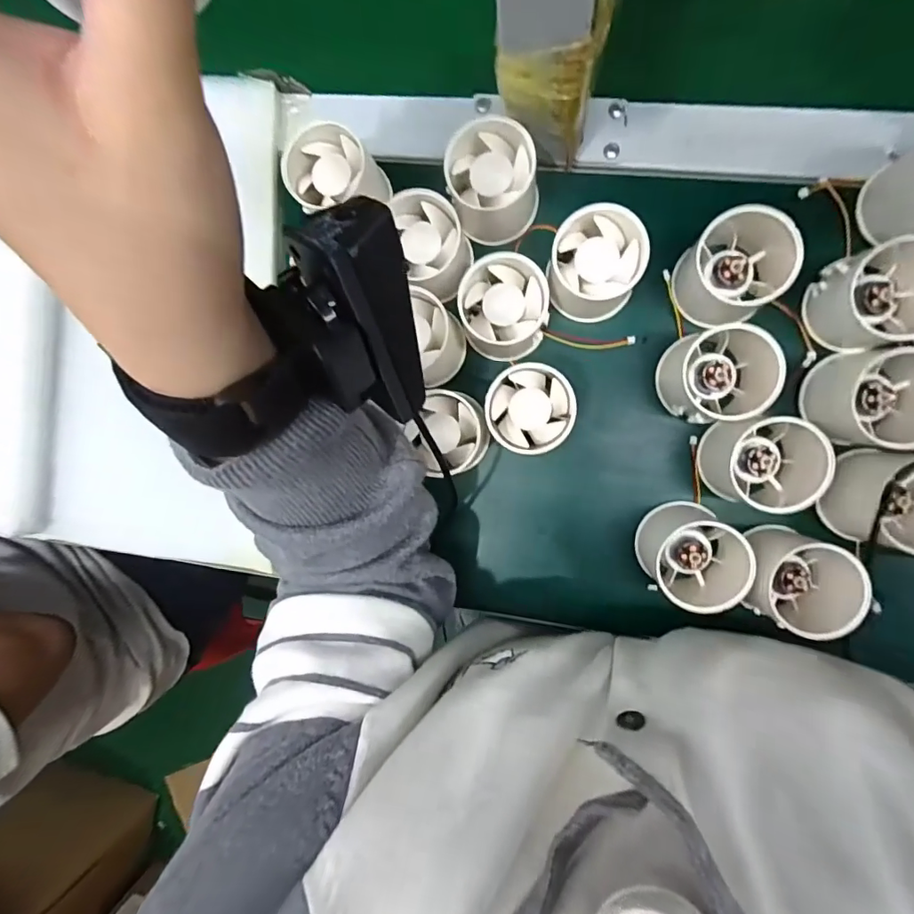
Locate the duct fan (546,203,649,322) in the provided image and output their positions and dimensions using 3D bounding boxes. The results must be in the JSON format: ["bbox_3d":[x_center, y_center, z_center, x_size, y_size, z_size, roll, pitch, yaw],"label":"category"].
[{"bbox_3d":[0.082,-0.113,0.300,0.052,0.052,0.053,0,93,8],"label":"duct fan"}]

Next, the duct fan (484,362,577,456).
[{"bbox_3d":[0.047,-0.029,0.312,0.052,0.050,0.052,7,93,7],"label":"duct fan"}]

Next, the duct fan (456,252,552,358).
[{"bbox_3d":[0.030,-0.090,0.310,0.051,0.048,0.053,7,93,7],"label":"duct fan"}]

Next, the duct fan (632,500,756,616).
[{"bbox_3d":[0.144,0.060,0.303,0.057,0.045,0.062,-44,87,7],"label":"duct fan"}]

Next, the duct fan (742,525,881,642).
[{"bbox_3d":[0.201,0.074,0.290,0.053,0.046,0.052,0,93,8],"label":"duct fan"}]

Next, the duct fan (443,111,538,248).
[{"bbox_3d":[0.022,-0.164,0.303,0.051,0.050,0.053,0,93,8],"label":"duct fan"}]

